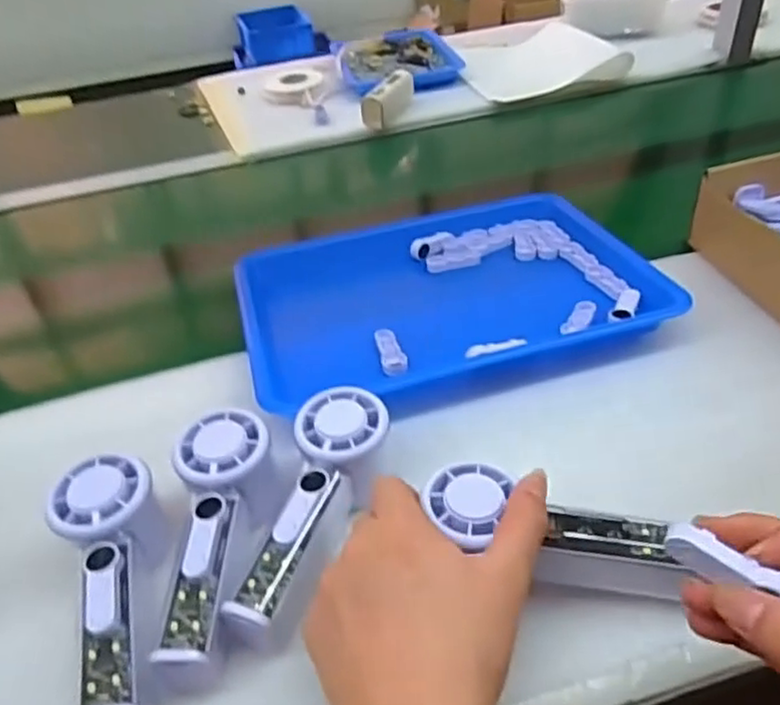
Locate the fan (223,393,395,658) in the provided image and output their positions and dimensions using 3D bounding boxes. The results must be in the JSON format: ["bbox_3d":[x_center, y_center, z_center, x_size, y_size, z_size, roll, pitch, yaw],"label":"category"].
[{"bbox_3d":[-0.045,0.092,0.396,0.054,0.049,0.160,10,57,20],"label":"fan"}]

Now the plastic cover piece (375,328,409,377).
[{"bbox_3d":[0.001,-0.001,0.530,0.020,0.008,0.050,-11,40,-5],"label":"plastic cover piece"}]

